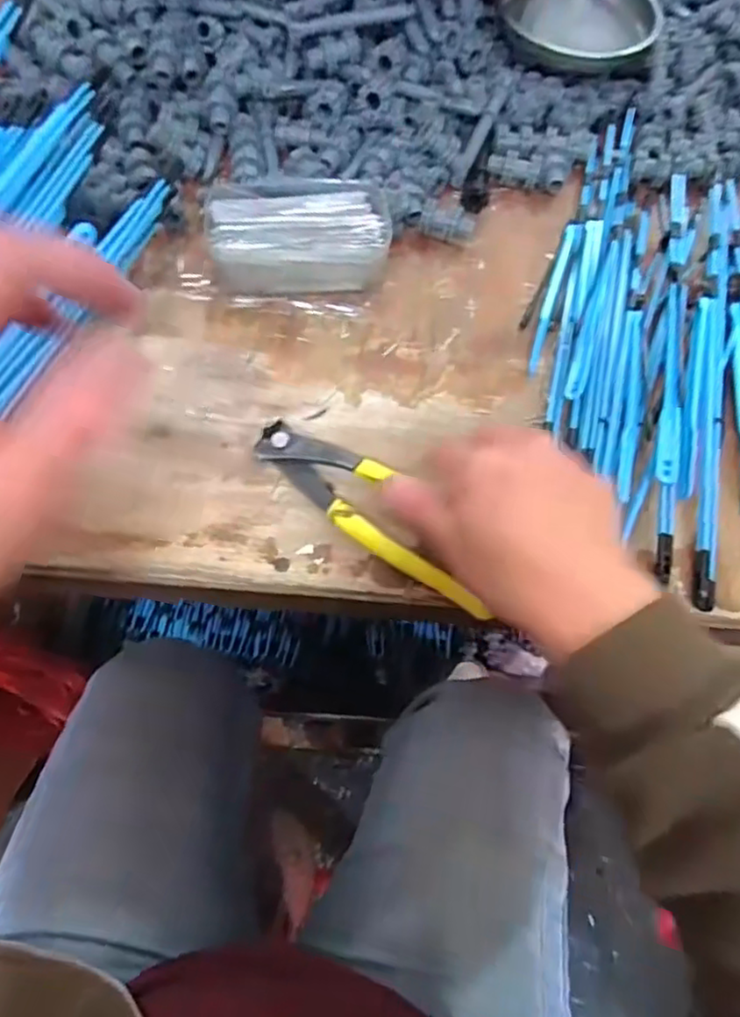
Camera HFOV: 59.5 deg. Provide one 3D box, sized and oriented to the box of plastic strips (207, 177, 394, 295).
[{"bbox_3d":[-0.048,-0.184,0.441,0.120,0.034,0.078,-1,65,-5],"label":"box of plastic strips"}]

